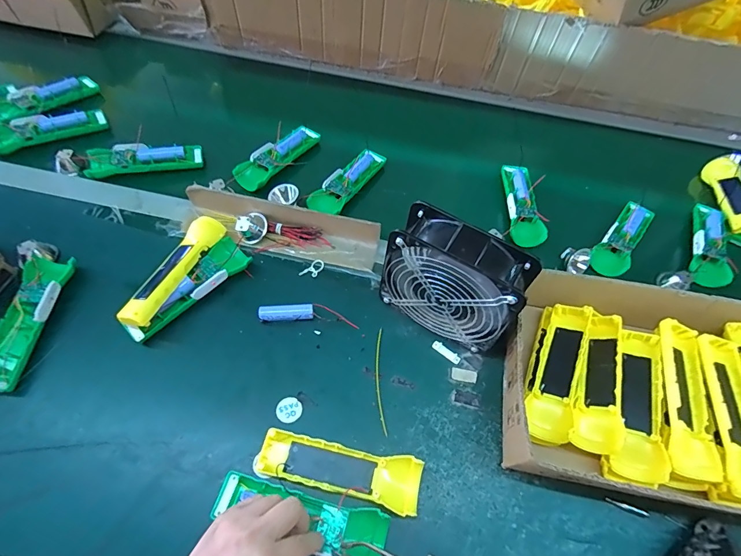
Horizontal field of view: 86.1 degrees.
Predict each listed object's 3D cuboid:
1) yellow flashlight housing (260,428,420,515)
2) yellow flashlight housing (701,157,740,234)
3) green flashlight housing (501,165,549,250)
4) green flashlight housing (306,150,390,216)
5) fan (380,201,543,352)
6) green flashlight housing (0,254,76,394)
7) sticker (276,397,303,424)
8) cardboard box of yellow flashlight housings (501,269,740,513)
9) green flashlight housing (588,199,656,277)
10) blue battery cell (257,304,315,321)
[{"bbox_3d":[-0.031,0.194,0.401,0.162,0.023,0.046,12,58,4],"label":"yellow flashlight housing"},{"bbox_3d":[0.599,-0.144,0.661,0.048,0.036,0.177,15,58,6],"label":"yellow flashlight housing"},{"bbox_3d":[0.239,-0.120,0.622,0.051,0.021,0.160,8,57,1],"label":"green flashlight housing"},{"bbox_3d":[-0.035,-0.154,0.616,0.048,0.022,0.157,27,60,13],"label":"green flashlight housing"},{"bbox_3d":[0.092,0.009,0.450,0.145,0.143,0.061,31,61,15],"label":"fan"},{"bbox_3d":[-0.396,0.043,0.463,0.041,0.046,0.174,5,57,0],"label":"green flashlight housing"},{"bbox_3d":[-0.090,0.146,0.439,0.027,0.004,0.028,2,57,-3],"label":"sticker"},{"bbox_3d":[0.362,0.131,0.438,0.430,0.074,0.235,9,57,2],"label":"cardboard box of yellow flashlight housings"},{"bbox_3d":[0.382,-0.063,0.595,0.050,0.022,0.156,37,62,18],"label":"green flashlight housing"},{"bbox_3d":[-0.104,0.045,0.491,0.065,0.017,0.018,0,58,-4],"label":"blue battery cell"}]

